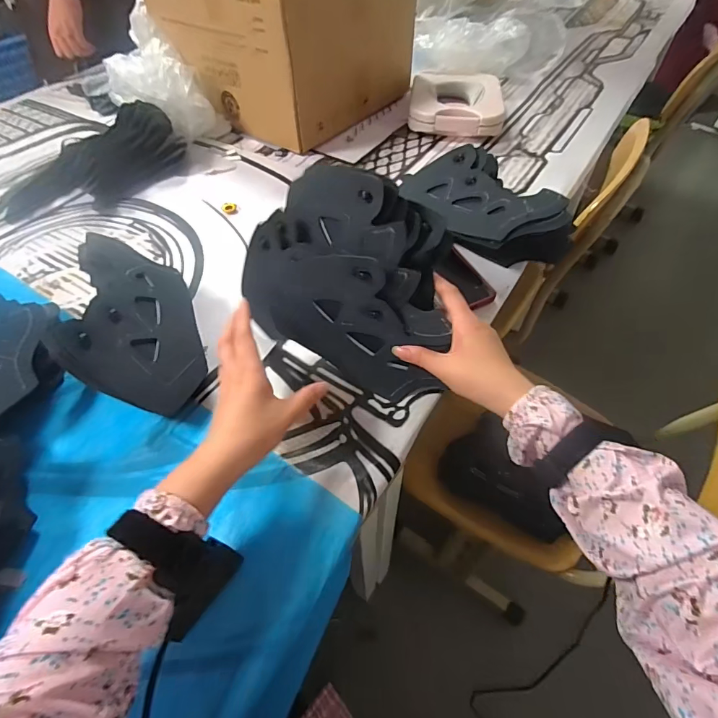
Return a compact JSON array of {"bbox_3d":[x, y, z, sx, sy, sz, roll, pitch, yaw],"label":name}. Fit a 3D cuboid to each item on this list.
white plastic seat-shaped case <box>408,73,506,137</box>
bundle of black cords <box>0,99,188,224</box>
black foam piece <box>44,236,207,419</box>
[{"bbox_3d":[0.177,-0.473,0.767,0.166,0.051,0.189,5,54,5],"label":"white plastic seat-shaped case"},{"bbox_3d":[-0.416,-0.307,0.644,0.297,0.073,0.130,-29,58,-19],"label":"bundle of black cords"},{"bbox_3d":[-0.236,-0.036,0.444,0.134,0.036,0.187,16,54,-32],"label":"black foam piece"}]

